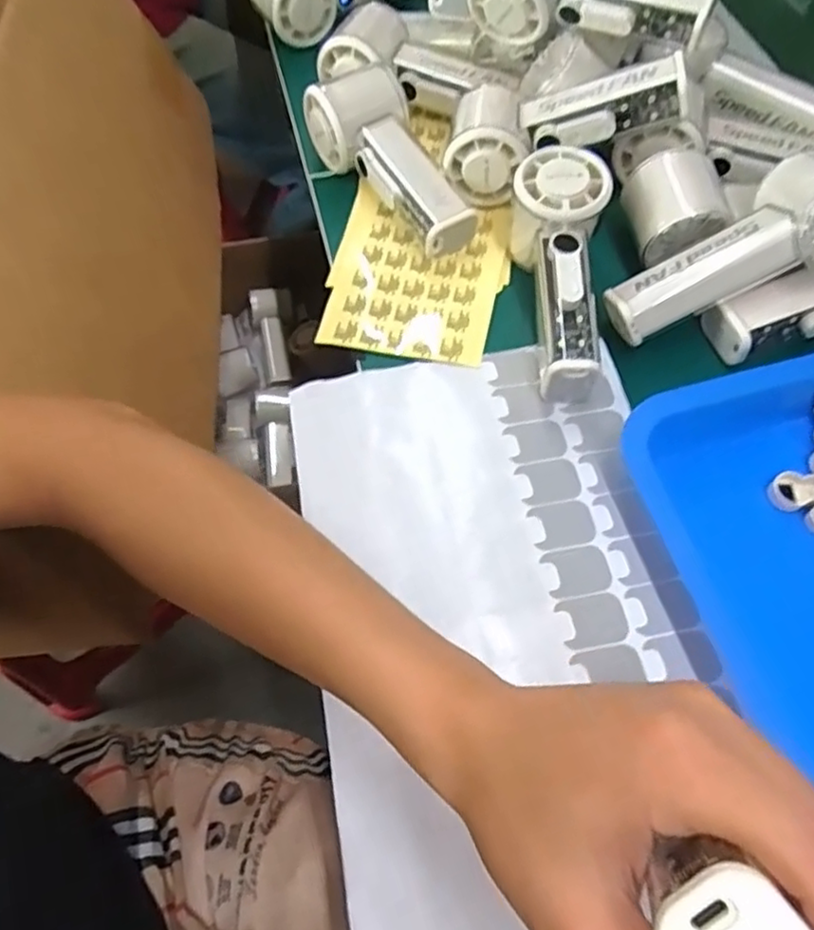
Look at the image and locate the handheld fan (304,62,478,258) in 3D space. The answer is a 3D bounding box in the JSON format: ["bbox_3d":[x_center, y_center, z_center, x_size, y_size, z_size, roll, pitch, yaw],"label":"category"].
[{"bbox_3d":[-0.009,-0.206,0.449,0.067,0.049,0.148,-28,65,-12],"label":"handheld fan"}]

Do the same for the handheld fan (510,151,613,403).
[{"bbox_3d":[0.089,-0.115,0.395,0.055,0.060,0.153,4,63,4],"label":"handheld fan"}]

